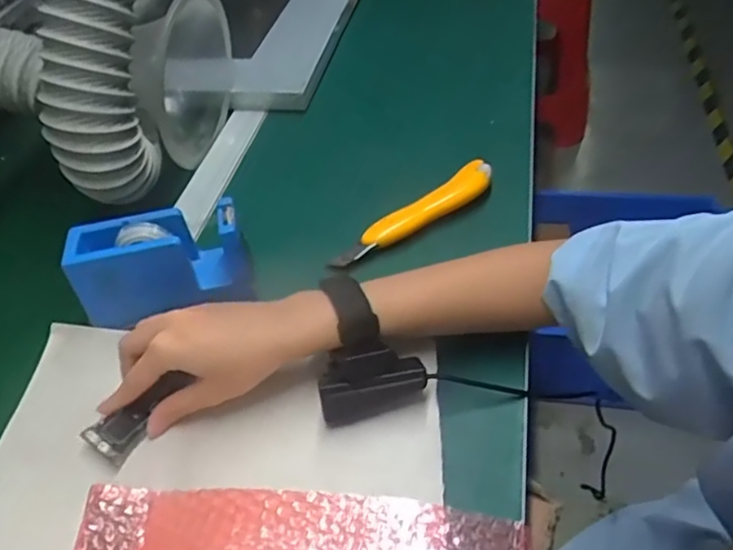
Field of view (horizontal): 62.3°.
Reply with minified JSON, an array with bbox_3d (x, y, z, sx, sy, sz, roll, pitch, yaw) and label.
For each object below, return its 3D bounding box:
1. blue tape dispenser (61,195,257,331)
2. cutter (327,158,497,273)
[{"bbox_3d":[-0.160,-0.008,0.483,0.131,0.073,0.049,-14,46,-6],"label":"blue tape dispenser"},{"bbox_3d":[0.045,-0.053,0.540,0.175,0.022,0.031,-33,51,-22],"label":"cutter"}]

